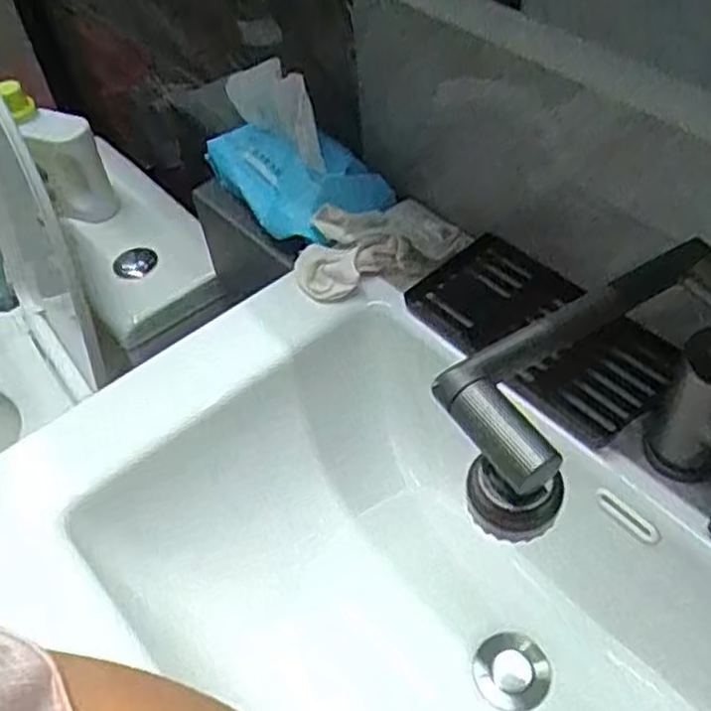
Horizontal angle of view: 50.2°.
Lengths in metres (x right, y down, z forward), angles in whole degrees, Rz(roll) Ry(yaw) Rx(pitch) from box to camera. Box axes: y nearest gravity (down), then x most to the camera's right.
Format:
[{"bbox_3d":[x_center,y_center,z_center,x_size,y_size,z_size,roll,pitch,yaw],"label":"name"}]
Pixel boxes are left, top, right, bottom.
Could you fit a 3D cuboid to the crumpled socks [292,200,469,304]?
[{"bbox_3d":[0.017,-0.101,0.684,0.149,0.029,0.109,-20,52,-12],"label":"crumpled socks"}]

